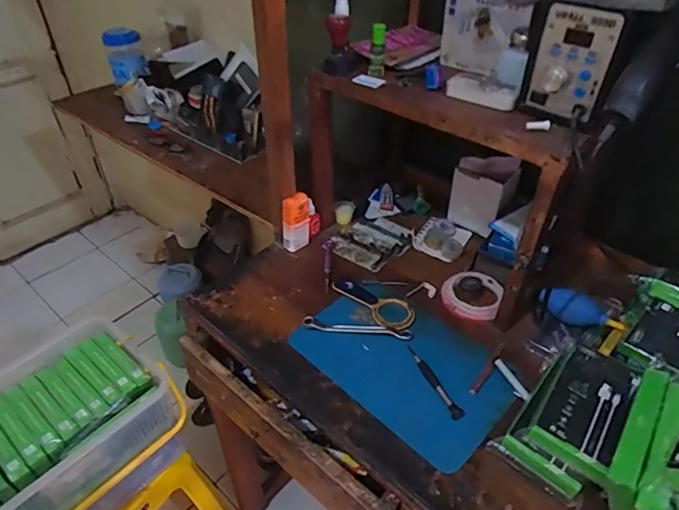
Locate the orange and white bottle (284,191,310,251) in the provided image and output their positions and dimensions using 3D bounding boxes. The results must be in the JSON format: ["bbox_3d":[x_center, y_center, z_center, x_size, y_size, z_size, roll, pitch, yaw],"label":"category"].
[{"bbox_3d":[-0.075,-0.058,0.843,0.052,0.105,0.021,-32,49,-32],"label":"orange and white bottle"}]

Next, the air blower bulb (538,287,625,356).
[{"bbox_3d":[0.354,0.092,0.690,0.119,0.046,0.060,35,49,12],"label":"air blower bulb"}]

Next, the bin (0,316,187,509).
[{"bbox_3d":[-0.474,0.295,0.796,0.240,0.124,0.349,30,48,31],"label":"bin"}]

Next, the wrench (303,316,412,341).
[{"bbox_3d":[0.026,0.110,0.714,0.160,0.013,0.022,5,40,6],"label":"wrench"}]

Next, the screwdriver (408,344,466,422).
[{"bbox_3d":[0.129,0.172,0.647,0.015,0.014,0.122,-15,42,-17],"label":"screwdriver"}]

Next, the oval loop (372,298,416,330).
[{"bbox_3d":[0.085,0.090,0.740,0.064,0.004,0.070,-8,41,-9],"label":"oval loop"}]

